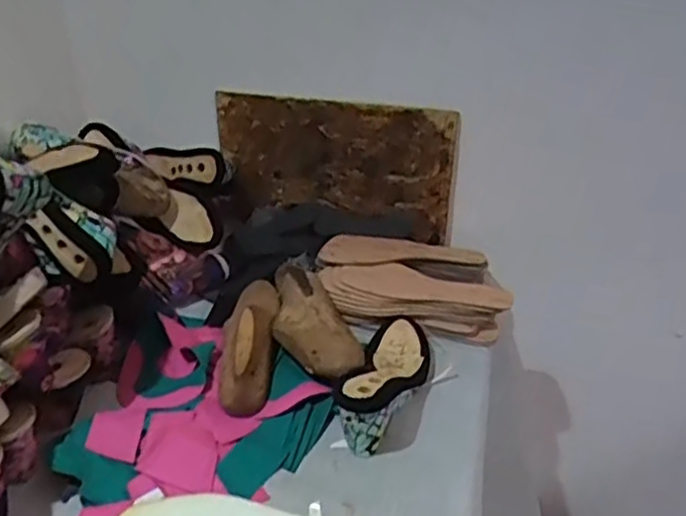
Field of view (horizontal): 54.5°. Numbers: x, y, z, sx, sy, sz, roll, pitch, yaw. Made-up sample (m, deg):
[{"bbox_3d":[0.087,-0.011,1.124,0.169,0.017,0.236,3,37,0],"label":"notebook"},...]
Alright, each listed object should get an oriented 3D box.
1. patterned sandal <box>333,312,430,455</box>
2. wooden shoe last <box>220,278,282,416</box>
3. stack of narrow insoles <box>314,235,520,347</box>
[{"bbox_3d":[0.057,0.130,0.805,0.081,0.081,0.237,6,32,12],"label":"patterned sandal"},{"bbox_3d":[-0.121,0.093,0.859,0.067,0.079,0.232,-1,31,-1],"label":"wooden shoe last"},{"bbox_3d":[0.098,0.033,0.966,0.282,0.071,0.155,10,33,18],"label":"stack of narrow insoles"}]

